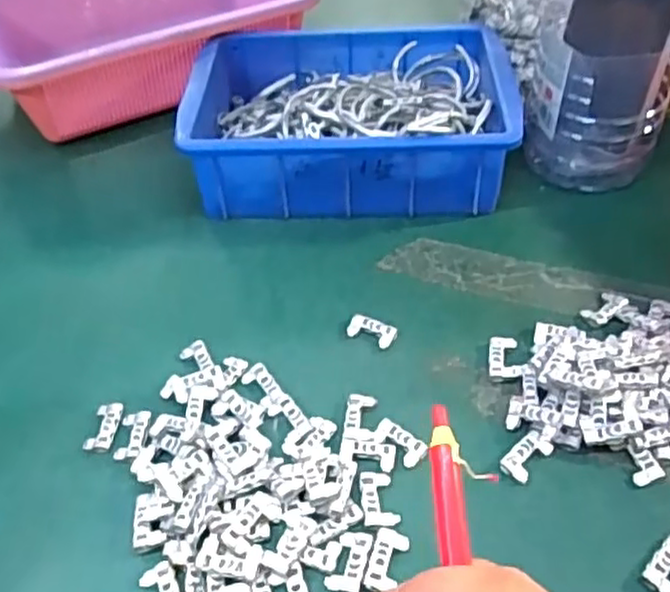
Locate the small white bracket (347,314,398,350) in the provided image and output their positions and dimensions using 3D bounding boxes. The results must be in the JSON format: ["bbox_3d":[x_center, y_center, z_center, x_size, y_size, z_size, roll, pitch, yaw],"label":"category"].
[{"bbox_3d":[0.024,0.022,0.447,0.031,0.007,0.017,18,49,20],"label":"small white bracket"}]

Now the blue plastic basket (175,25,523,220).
[{"bbox_3d":[0.013,-0.142,0.563,0.238,0.073,0.170,-1,45,3],"label":"blue plastic basket"}]

